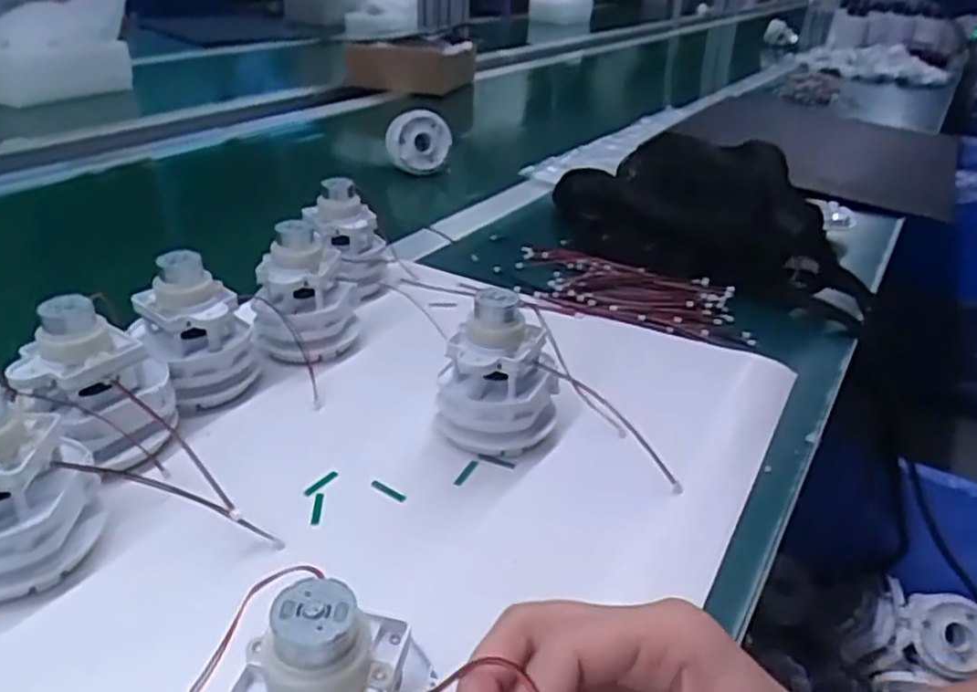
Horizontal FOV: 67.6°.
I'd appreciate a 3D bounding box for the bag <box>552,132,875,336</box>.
[{"bbox_3d":[0.194,-0.118,0.641,0.259,0.091,0.168,6,30,6],"label":"bag"}]

